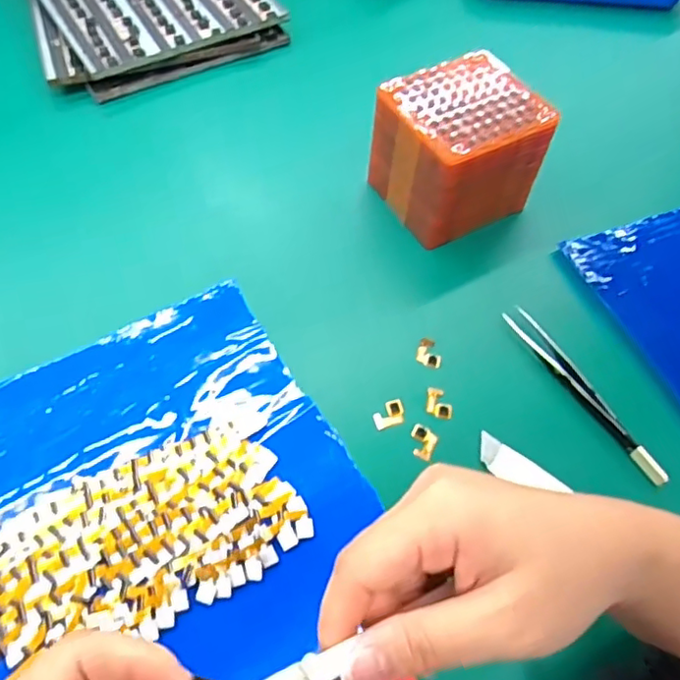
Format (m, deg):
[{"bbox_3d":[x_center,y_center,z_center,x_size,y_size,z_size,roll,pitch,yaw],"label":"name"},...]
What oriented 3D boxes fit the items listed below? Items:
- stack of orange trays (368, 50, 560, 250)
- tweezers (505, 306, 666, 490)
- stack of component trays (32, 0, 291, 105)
[{"bbox_3d":[0.081,-0.128,0.410,0.092,0.080,0.084,-25,61,-15],"label":"stack of orange trays"},{"bbox_3d":[0.142,0.029,0.350,0.015,0.013,0.128,-25,61,-15],"label":"tweezers"},{"bbox_3d":[-0.195,-0.325,0.563,0.198,0.031,0.258,-27,62,-16],"label":"stack of component trays"}]

